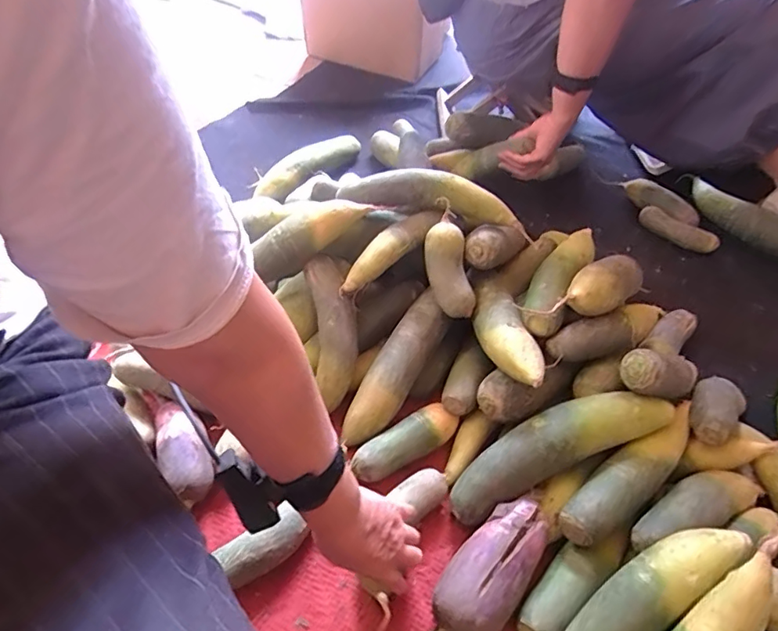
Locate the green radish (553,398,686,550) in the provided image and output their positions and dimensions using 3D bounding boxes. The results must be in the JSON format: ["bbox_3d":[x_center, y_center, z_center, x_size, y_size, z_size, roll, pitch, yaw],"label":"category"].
[{"bbox_3d":[0.275,0.176,0.585,0.201,0.049,0.053,-27,56,-24],"label":"green radish"}]

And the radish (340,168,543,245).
[{"bbox_3d":[0.067,-0.152,0.703,0.258,0.060,0.051,8,49,4],"label":"radish"}]

